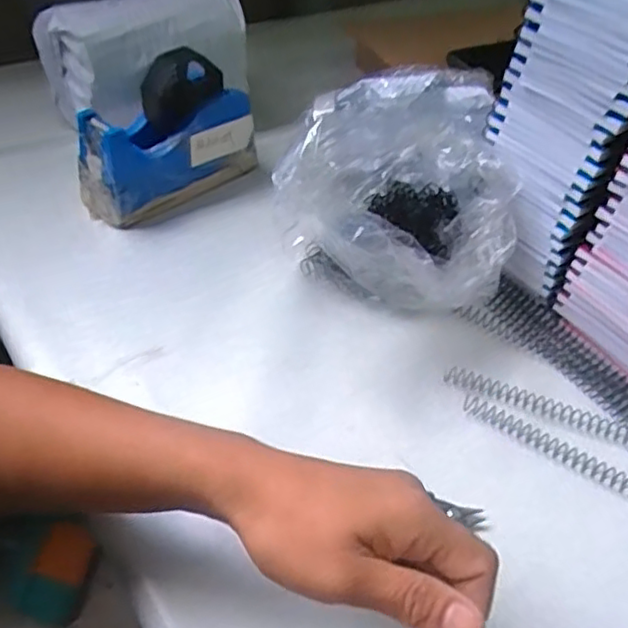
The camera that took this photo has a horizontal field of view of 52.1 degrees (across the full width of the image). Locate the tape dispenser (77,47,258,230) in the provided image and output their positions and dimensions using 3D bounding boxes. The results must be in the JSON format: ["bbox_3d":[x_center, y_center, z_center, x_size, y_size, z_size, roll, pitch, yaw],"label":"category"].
[{"bbox_3d":[-0.129,-0.156,0.567,0.064,0.107,0.159,34,51,24],"label":"tape dispenser"}]

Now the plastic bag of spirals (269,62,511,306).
[{"bbox_3d":[0.059,-0.097,0.514,0.177,0.135,0.222,-1,45,-9],"label":"plastic bag of spirals"}]

